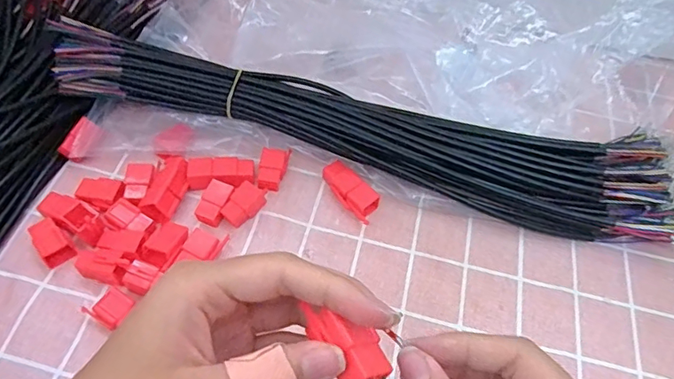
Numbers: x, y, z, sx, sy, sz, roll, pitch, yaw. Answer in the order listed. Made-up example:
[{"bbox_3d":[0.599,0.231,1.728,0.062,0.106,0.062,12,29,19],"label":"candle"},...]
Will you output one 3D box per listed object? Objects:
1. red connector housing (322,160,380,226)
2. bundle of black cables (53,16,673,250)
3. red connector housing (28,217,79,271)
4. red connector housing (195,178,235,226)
[{"bbox_3d":[0.010,0.001,0.385,0.022,0.017,0.053,-32,63,-25],"label":"red connector housing"},{"bbox_3d":[0.020,-0.053,0.403,0.504,0.042,0.091,15,55,5],"label":"bundle of black cables"},{"bbox_3d":[-0.192,0.036,0.339,0.020,0.017,0.030,-33,64,-25],"label":"red connector housing"},{"bbox_3d":[-0.090,0.009,0.367,0.019,0.009,0.032,19,78,2],"label":"red connector housing"}]

